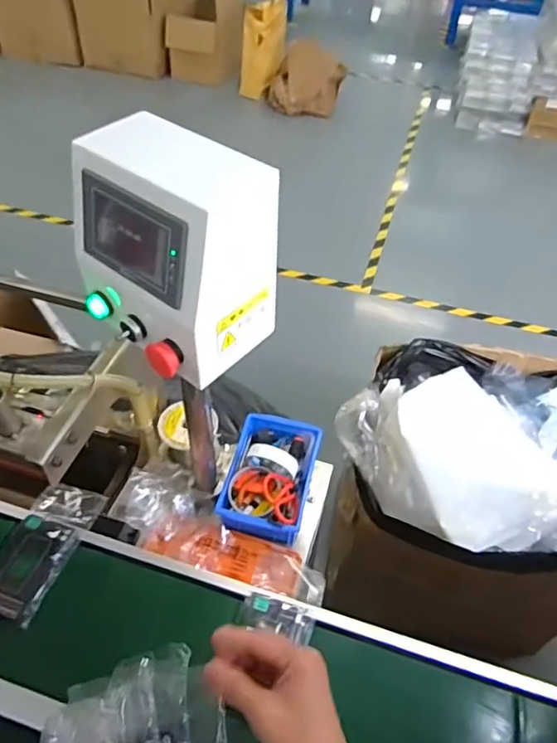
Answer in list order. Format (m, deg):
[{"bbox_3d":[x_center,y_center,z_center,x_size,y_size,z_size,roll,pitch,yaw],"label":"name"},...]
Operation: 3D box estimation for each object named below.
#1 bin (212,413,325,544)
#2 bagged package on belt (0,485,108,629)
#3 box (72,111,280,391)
[{"bbox_3d":[-0.011,0.167,0.938,0.135,0.067,0.212,12,49,8],"label":"bin"},{"bbox_3d":[-0.334,0.245,0.786,0.090,0.018,0.203,22,44,4],"label":"bagged package on belt"},{"bbox_3d":[-0.112,-0.120,0.571,0.177,0.190,0.142,34,55,24],"label":"box"}]

